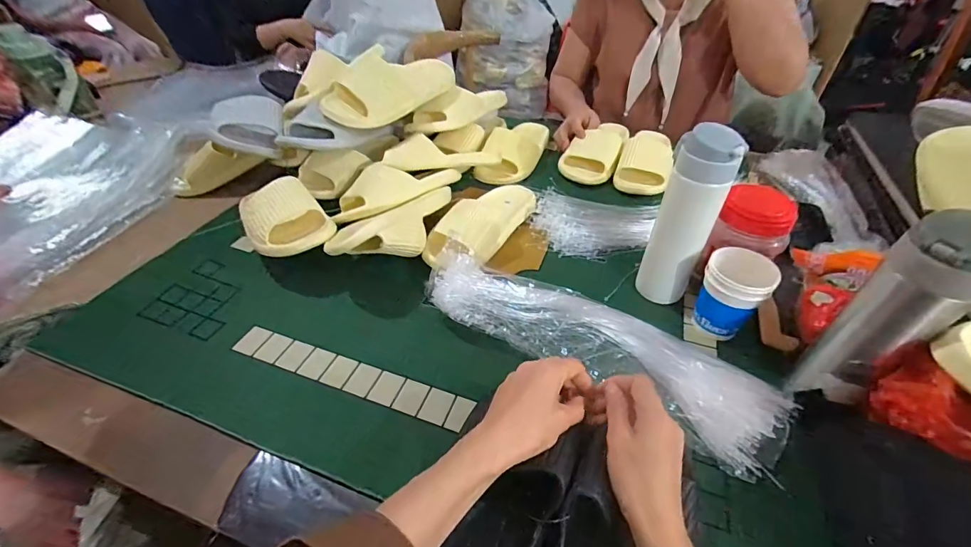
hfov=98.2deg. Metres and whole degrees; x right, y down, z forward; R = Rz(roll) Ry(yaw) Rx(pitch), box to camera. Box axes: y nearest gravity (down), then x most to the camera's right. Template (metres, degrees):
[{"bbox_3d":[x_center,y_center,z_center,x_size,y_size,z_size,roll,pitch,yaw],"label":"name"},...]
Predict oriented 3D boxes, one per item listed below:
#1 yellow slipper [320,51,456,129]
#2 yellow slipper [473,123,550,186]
[{"bbox_3d":[-0.170,-0.335,0.754,0.098,0.082,0.238,25,48,26],"label":"yellow slipper"},{"bbox_3d":[0.060,-0.251,0.862,0.107,0.058,0.228,13,44,15],"label":"yellow slipper"}]

